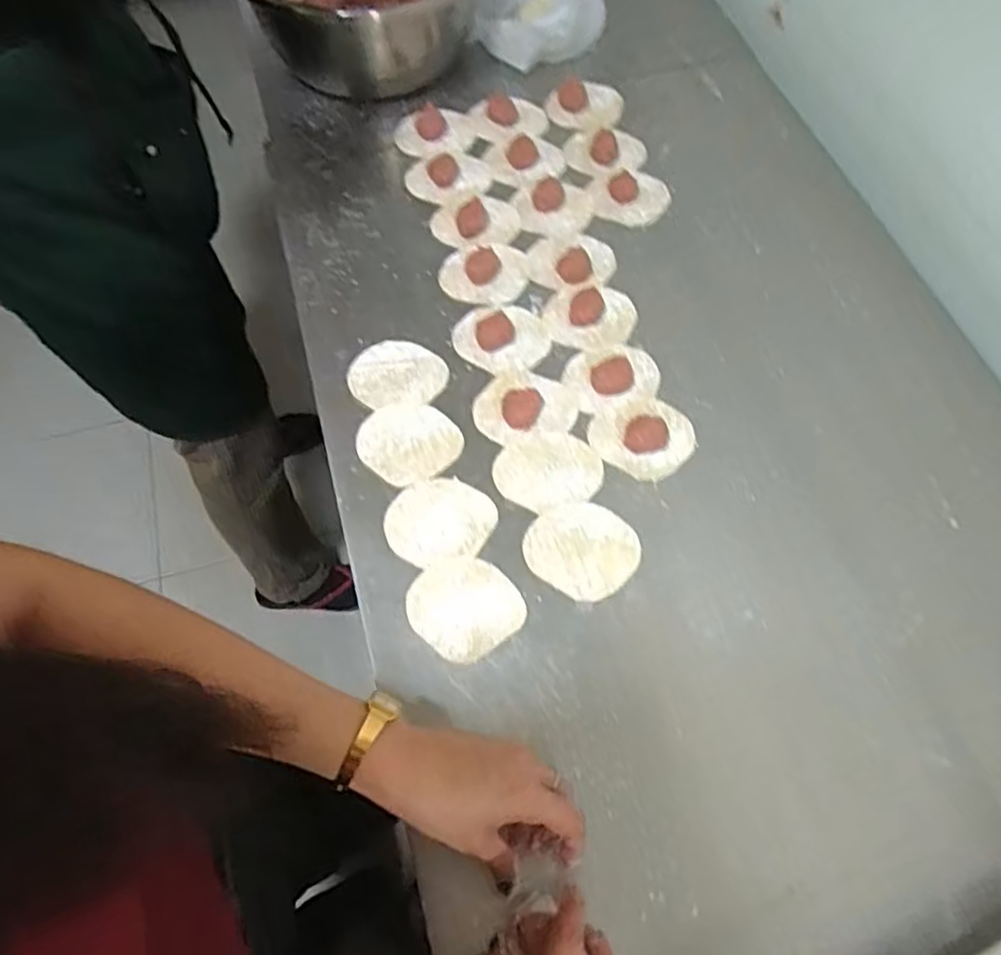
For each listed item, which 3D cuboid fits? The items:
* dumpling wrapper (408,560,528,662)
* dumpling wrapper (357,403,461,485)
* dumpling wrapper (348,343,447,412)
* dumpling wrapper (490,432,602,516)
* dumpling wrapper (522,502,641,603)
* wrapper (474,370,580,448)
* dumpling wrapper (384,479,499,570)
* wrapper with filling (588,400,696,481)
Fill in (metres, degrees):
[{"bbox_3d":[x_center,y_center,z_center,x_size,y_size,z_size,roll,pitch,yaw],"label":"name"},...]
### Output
[{"bbox_3d":[-0.028,0.100,0.528,0.081,0.005,0.076,0,63,-1],"label":"dumpling wrapper"},{"bbox_3d":[-0.080,-0.031,0.591,0.080,0.004,0.077,2,65,-4],"label":"dumpling wrapper"},{"bbox_3d":[-0.094,-0.095,0.623,0.086,0.004,0.067,-11,70,-5],"label":"dumpling wrapper"},{"bbox_3d":[0.040,-0.006,0.579,0.089,0.005,0.071,-15,64,-9],"label":"dumpling wrapper"},{"bbox_3d":[0.066,0.056,0.546,0.083,0.004,0.079,0,63,-1],"label":"dumpling wrapper"},{"bbox_3d":[0.021,-0.068,0.602,0.088,0.017,0.072,-13,64,-8],"label":"wrapper"},{"bbox_3d":[-0.050,0.034,0.556,0.086,0.004,0.073,-12,64,-7],"label":"dumpling wrapper"},{"bbox_3d":[0.125,-0.034,0.592,0.088,0.014,0.074,-18,64,-10],"label":"wrapper with filling"}]

